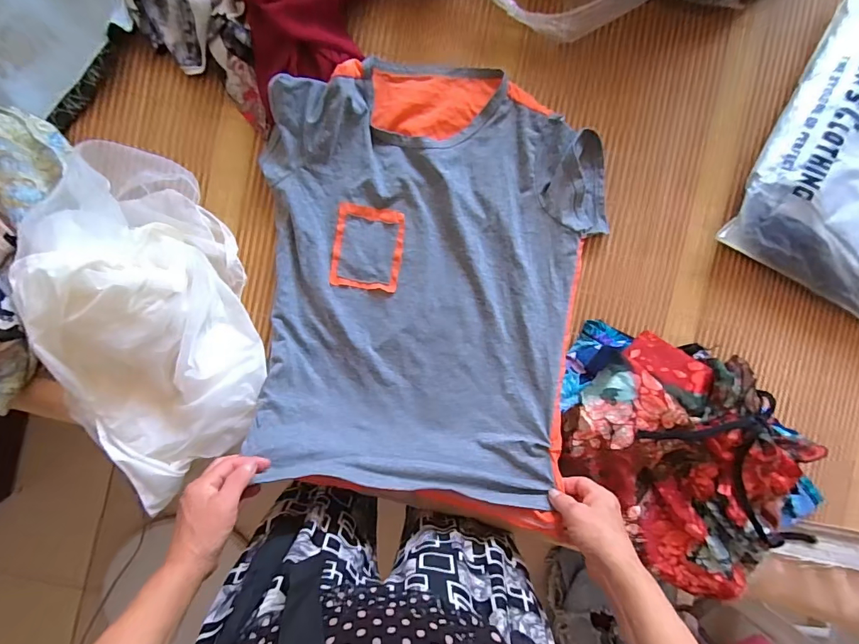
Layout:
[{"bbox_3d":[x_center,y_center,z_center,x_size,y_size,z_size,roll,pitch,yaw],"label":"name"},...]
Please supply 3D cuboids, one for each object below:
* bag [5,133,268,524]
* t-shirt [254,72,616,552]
[{"bbox_3d":[-0.308,-0.006,0.469,0.183,0.126,0.401,-14,93,-2],"label":"bag"},{"bbox_3d":[-0.003,-0.049,0.516,0.386,0.074,0.515,8,92,-3],"label":"t-shirt"}]

